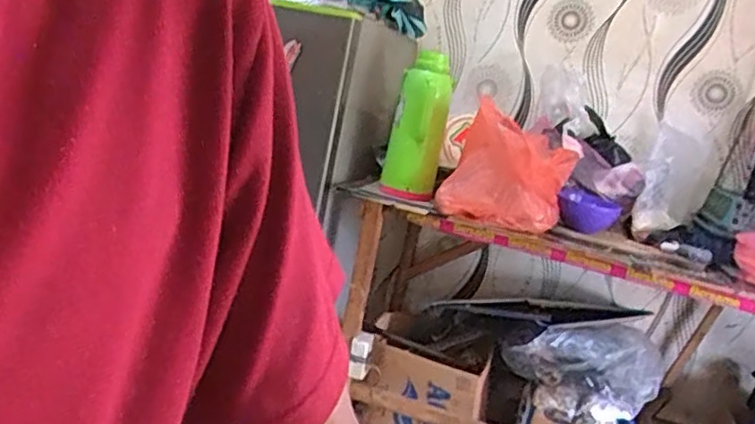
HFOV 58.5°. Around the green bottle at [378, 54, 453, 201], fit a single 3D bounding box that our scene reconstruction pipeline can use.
[{"bbox_3d":[0.095,-0.210,1.666,0.127,0.336,0.105,17,13,26],"label":"green bottle"}]

